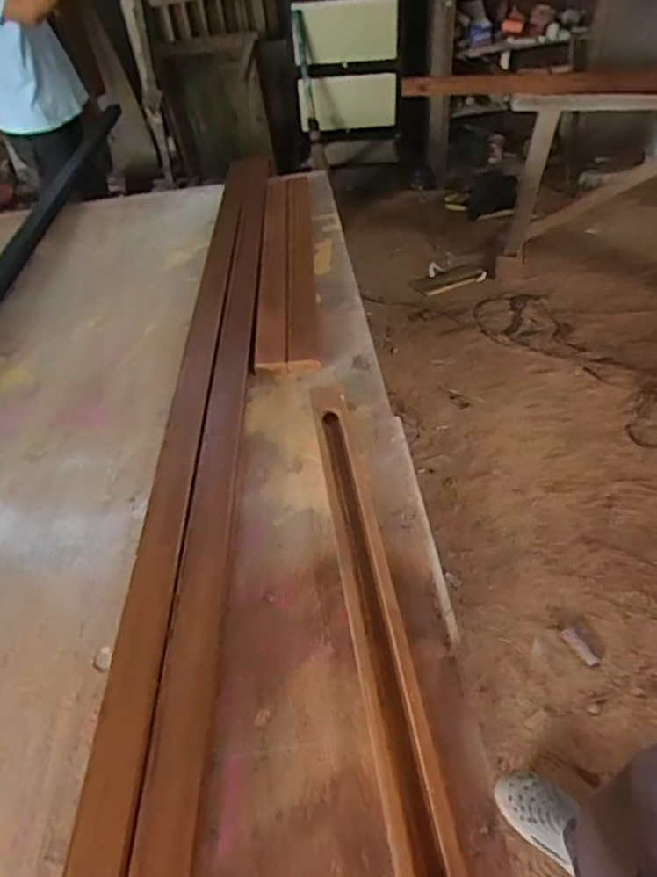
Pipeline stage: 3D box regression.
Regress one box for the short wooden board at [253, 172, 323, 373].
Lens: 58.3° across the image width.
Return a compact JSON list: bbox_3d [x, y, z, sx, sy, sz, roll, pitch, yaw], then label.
[{"bbox_3d":[-0.105,-0.473,1.493,0.131,0.052,0.930,-5,44,1],"label":"short wooden board"}]

